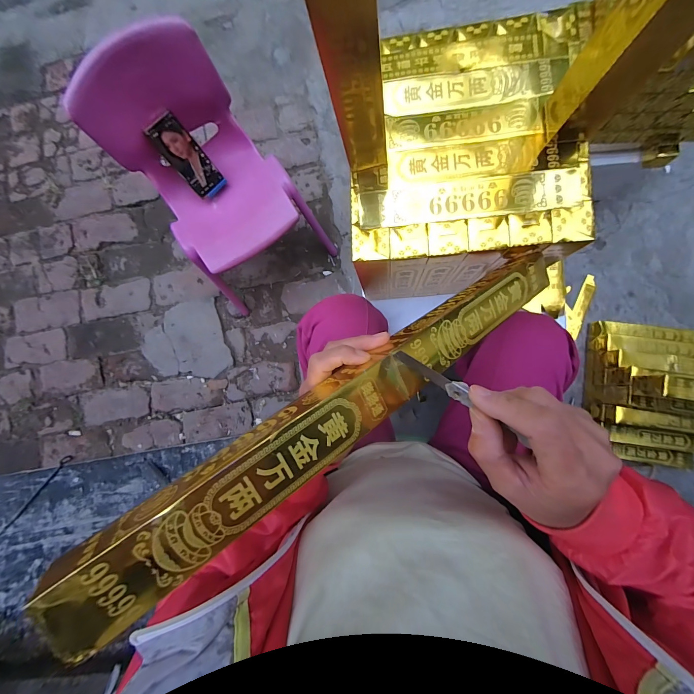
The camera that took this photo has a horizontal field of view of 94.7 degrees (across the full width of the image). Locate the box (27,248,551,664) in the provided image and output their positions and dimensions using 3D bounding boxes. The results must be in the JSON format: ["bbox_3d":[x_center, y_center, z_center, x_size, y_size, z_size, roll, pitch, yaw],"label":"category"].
[{"bbox_3d":[0.029,0.024,0.248,0.441,0.030,0.048,-32,81,-26],"label":"box"}]

